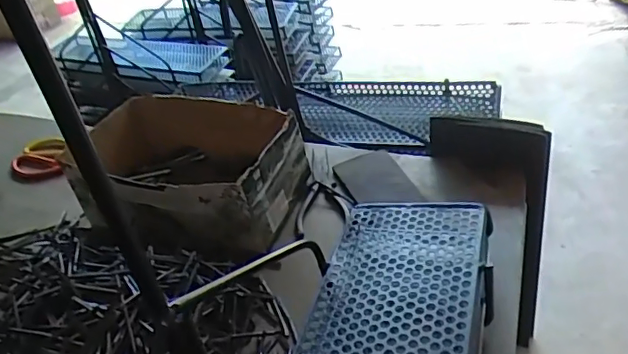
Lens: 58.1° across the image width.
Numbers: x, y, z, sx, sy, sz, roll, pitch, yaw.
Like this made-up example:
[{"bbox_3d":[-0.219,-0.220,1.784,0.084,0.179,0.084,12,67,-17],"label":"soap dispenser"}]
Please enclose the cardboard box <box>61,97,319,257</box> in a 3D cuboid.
[{"bbox_3d":[-0.170,-0.013,0.769,0.295,0.121,0.198,6,37,22],"label":"cardboard box"}]

